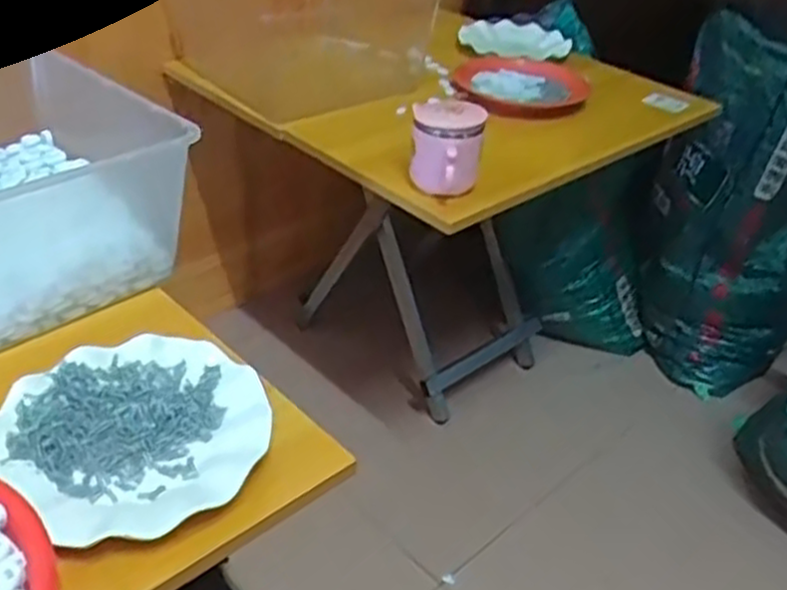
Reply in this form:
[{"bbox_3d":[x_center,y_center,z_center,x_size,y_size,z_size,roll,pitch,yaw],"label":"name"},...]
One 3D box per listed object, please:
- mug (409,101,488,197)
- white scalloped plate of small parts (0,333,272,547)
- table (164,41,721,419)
[{"bbox_3d":[0.058,-0.165,0.874,0.082,0.081,0.091,7,35,3],"label":"mug"},{"bbox_3d":[-0.173,0.093,0.534,0.172,0.024,0.172,3,35,-2],"label":"white scalloped plate of small parts"},{"bbox_3d":[0.058,-0.132,1.340,0.597,0.491,0.606,-24,44,-35],"label":"table"}]

